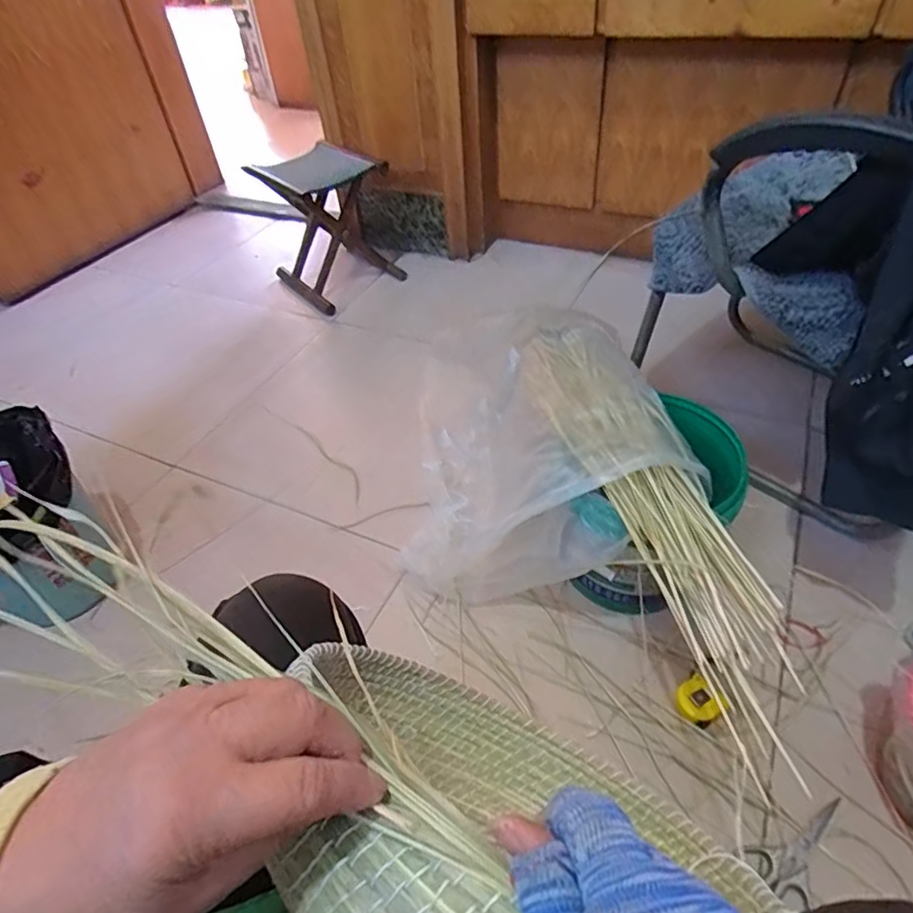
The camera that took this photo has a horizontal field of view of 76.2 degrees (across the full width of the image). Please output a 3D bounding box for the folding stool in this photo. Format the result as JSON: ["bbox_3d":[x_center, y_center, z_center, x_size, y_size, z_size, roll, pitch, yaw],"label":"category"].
[{"bbox_3d":[-0.362,-0.673,1.666,0.330,0.340,0.355,-28,49,-20],"label":"folding stool"}]

